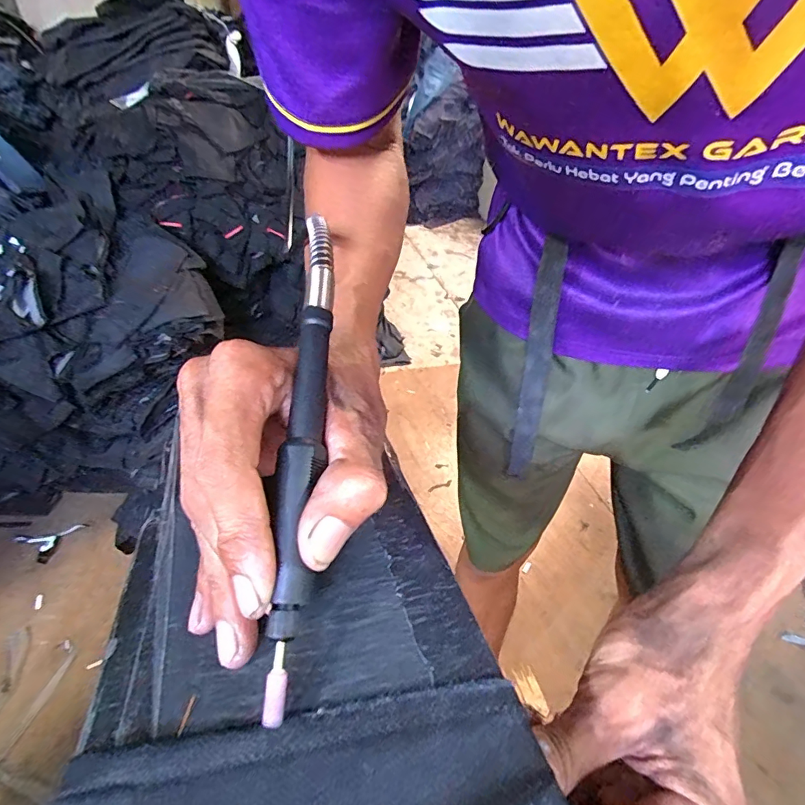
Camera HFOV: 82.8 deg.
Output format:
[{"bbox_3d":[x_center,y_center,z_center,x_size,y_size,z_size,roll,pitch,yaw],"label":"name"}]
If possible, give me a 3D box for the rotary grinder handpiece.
[{"bbox_3d":[-0.040,0.003,0.188,0.015,0.014,0.212,1,65,-2],"label":"rotary grinder handpiece"}]

